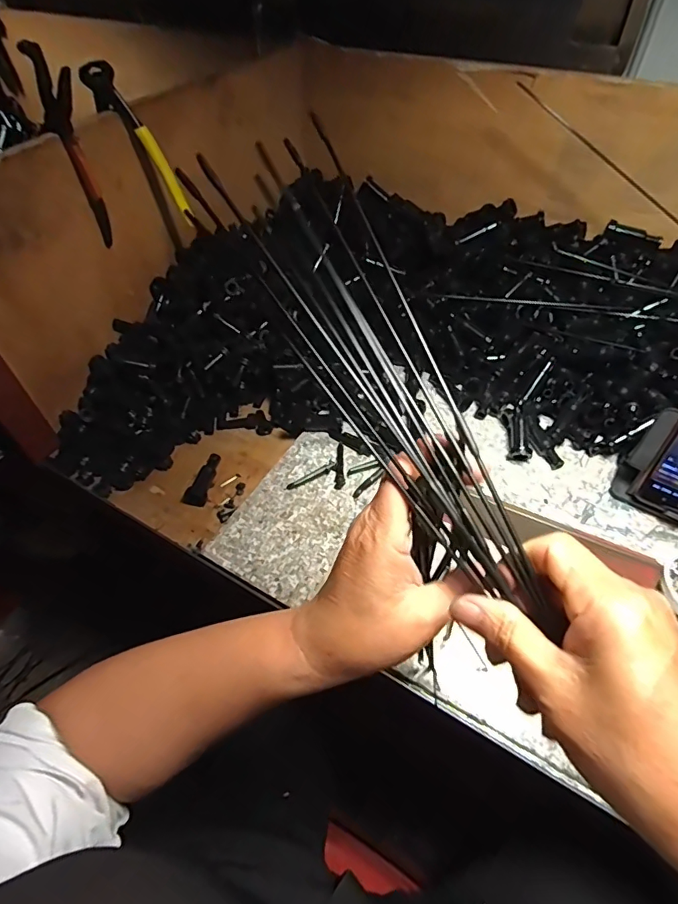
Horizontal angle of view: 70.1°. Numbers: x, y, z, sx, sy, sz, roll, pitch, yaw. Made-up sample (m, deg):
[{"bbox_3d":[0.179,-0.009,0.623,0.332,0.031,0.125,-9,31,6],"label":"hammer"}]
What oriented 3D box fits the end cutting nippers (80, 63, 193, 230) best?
[{"bbox_3d":[-0.204,-0.322,0.523,0.030,0.168,0.039,-35,55,1],"label":"end cutting nippers"}]

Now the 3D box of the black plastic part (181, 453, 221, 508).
[{"bbox_3d":[-0.152,0.030,0.553,0.027,0.021,0.070,12,52,12],"label":"black plastic part"}]

